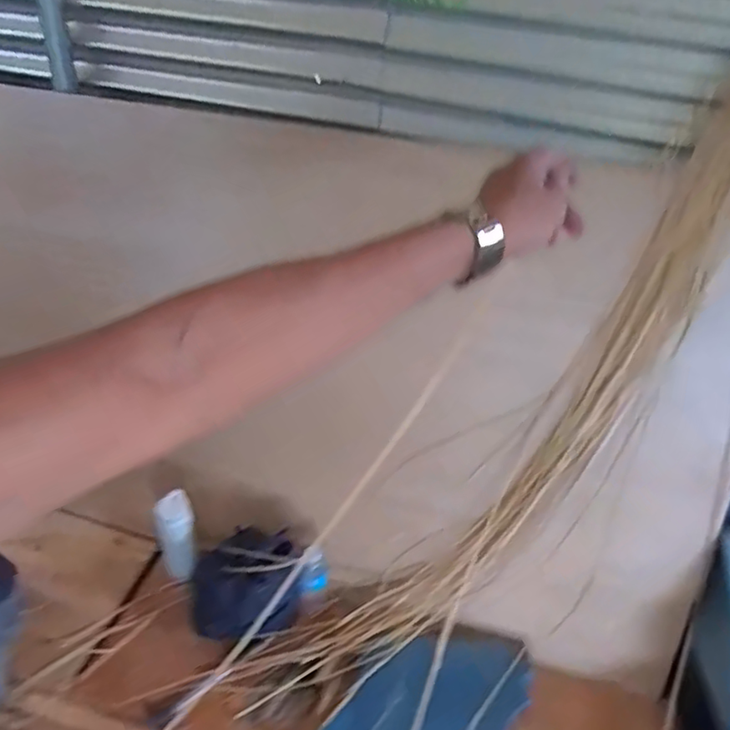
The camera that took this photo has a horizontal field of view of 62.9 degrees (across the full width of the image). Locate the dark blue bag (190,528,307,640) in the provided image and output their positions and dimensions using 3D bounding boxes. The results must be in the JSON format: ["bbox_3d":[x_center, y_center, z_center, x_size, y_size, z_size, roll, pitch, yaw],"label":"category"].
[{"bbox_3d":[-0.229,0.422,1.155,0.210,0.191,0.132,-8,40,-15],"label":"dark blue bag"}]

